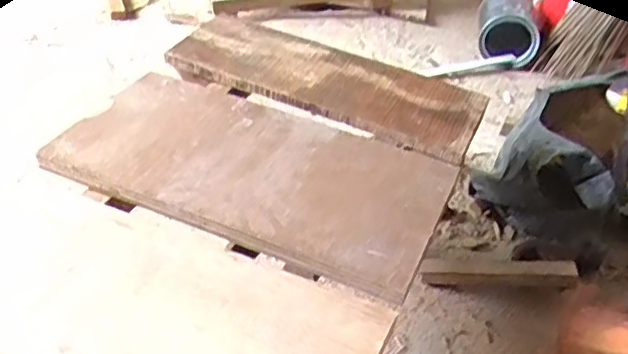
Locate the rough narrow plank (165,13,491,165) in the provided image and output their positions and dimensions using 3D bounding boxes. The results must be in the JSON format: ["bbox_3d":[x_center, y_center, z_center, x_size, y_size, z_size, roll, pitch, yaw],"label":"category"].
[{"bbox_3d":[0.013,-0.112,0.704,0.345,0.024,0.118,21,38,18],"label":"rough narrow plank"}]

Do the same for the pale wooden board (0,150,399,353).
[{"bbox_3d":[-0.143,0.087,0.470,0.381,0.011,0.157,15,39,22],"label":"pale wooden board"}]

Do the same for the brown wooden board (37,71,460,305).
[{"bbox_3d":[-0.048,-0.019,0.583,0.337,0.017,0.197,22,37,17],"label":"brown wooden board"}]

